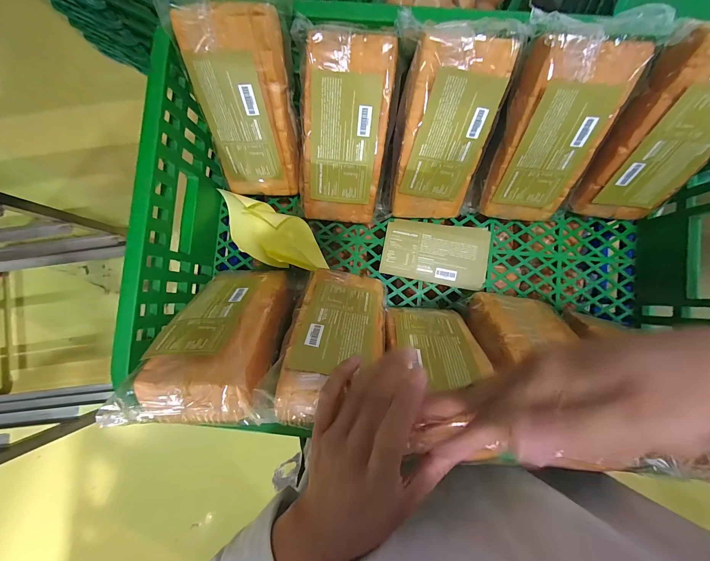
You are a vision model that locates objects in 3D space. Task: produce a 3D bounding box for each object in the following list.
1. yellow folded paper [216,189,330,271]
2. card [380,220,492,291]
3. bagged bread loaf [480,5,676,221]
[{"bbox_3d":[-0.114,-0.061,0.417,0.159,0.032,0.074,19,87,3],"label":"yellow folded paper"},{"bbox_3d":[0.111,-0.037,0.420,0.142,0.004,0.080,8,89,2],"label":"card"},{"bbox_3d":[0.214,-0.154,0.330,0.116,0.201,0.047,4,47,5],"label":"bagged bread loaf"}]

